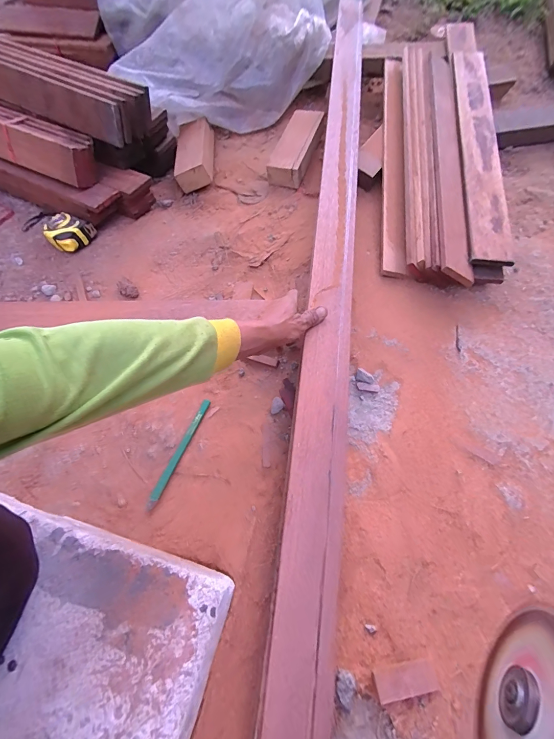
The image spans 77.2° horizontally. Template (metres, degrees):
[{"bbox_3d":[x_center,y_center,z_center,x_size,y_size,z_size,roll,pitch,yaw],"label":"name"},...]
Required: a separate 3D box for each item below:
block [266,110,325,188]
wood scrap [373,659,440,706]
[{"bbox_3d":[0.046,-0.495,0.778,0.077,0.048,0.207,18,65,10],"label":"block"},{"bbox_3d":[0.135,0.328,0.365,0.063,0.013,0.026,-11,64,-4],"label":"wood scrap"}]

